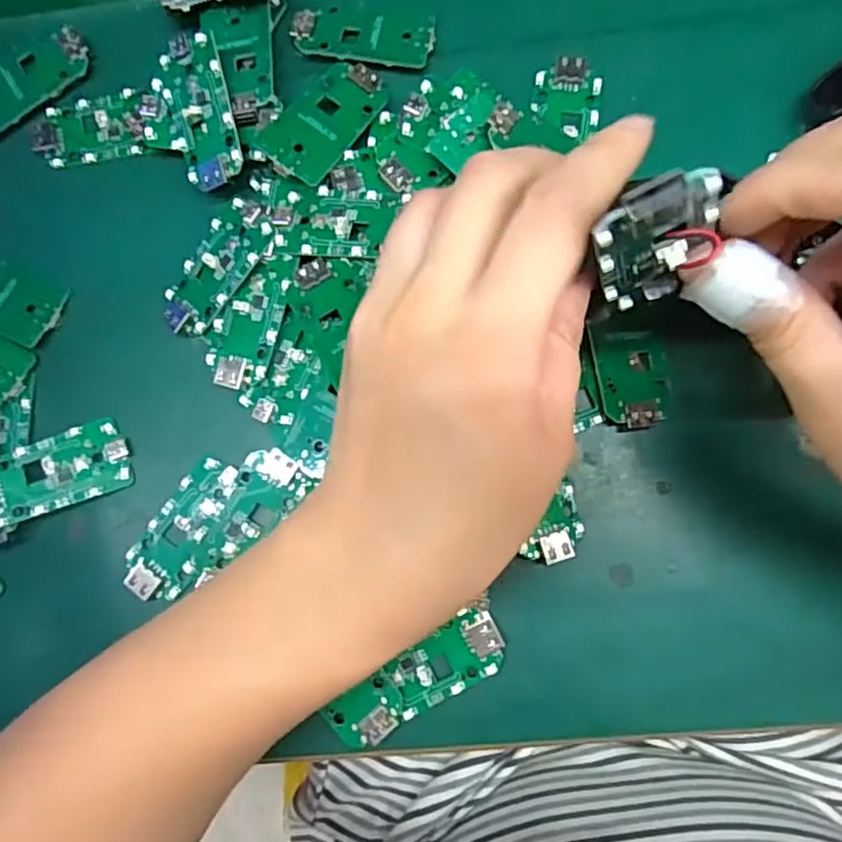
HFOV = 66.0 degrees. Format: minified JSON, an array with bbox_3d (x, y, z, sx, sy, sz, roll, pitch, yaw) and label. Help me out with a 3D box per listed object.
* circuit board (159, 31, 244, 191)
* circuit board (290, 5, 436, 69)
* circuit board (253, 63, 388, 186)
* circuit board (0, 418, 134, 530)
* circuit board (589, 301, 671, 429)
[{"bbox_3d":[-0.095,-0.134,0.280,0.029,0.004,0.064,-12,93,27],"label":"circuit board"},{"bbox_3d":[-0.027,-0.175,0.293,0.064,0.005,0.029,9,83,6],"label":"circuit board"},{"bbox_3d":[-0.042,-0.131,0.282,0.036,0.004,0.063,38,74,2],"label":"circuit board"},{"bbox_3d":[-0.158,0.023,0.276,0.064,0.008,0.031,-21,82,-15],"label":"circuit board"},{"bbox_3d":[0.085,-0.022,0.262,0.030,0.006,0.050,-6,82,4],"label":"circuit board"}]

